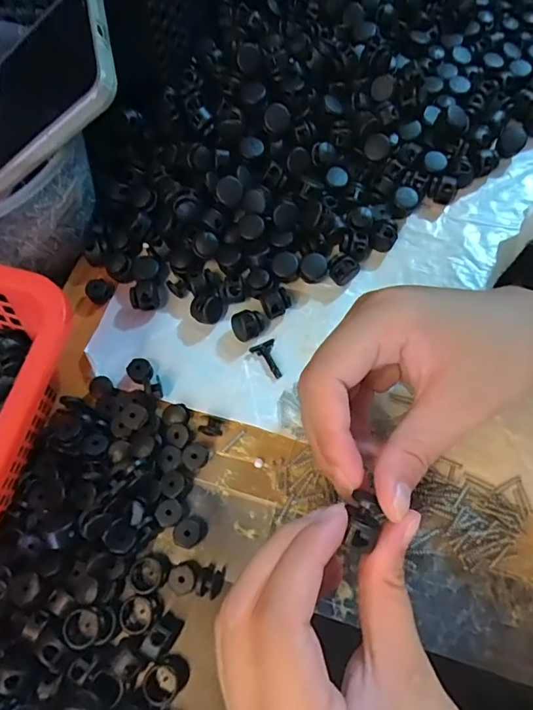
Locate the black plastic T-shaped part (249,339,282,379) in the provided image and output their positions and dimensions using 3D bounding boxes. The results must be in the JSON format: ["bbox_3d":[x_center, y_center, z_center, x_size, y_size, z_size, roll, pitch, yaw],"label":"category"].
[{"bbox_3d":[0.001,0.003,0.281,0.015,0.004,0.023,-22,71,-6],"label":"black plastic T-shaped part"}]

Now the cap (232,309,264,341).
[{"bbox_3d":[-0.011,-0.017,0.283,0.018,0.013,0.016,-17,70,-4],"label":"cap"}]

